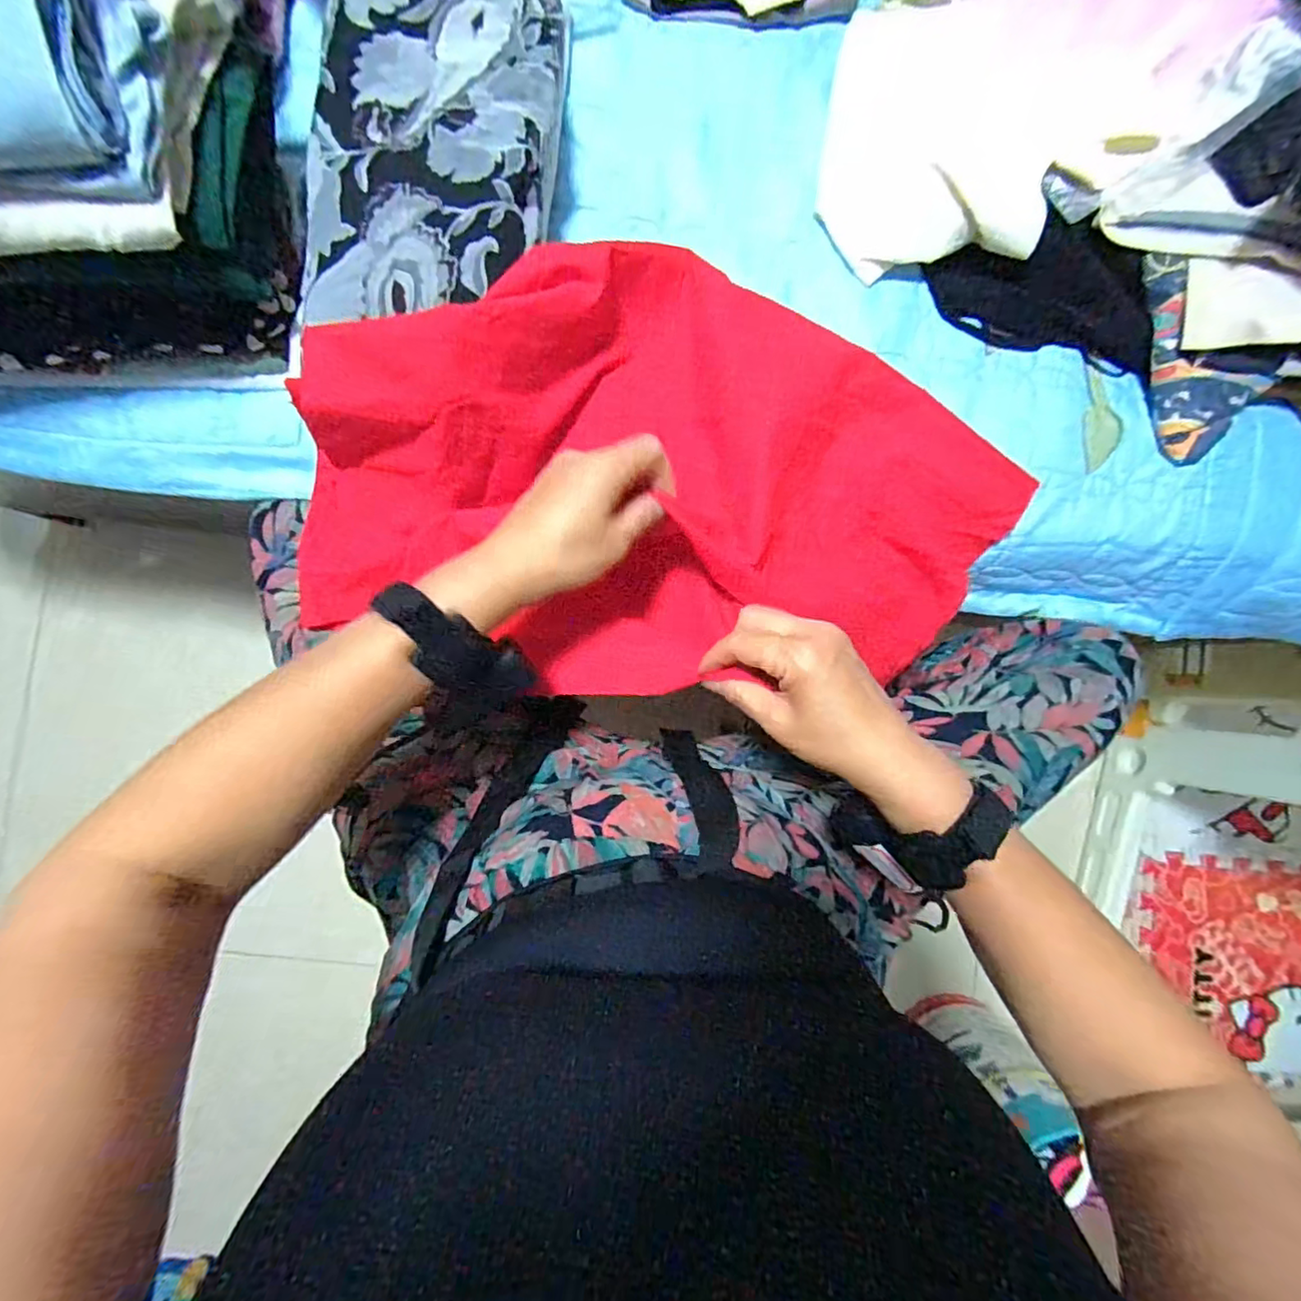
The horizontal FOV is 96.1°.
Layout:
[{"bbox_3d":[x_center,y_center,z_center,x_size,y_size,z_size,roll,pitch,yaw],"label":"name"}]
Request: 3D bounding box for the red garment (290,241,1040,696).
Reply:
[{"bbox_3d":[0.022,-0.117,0.456,0.531,0.104,0.298,12,87,-11],"label":"red garment"}]

